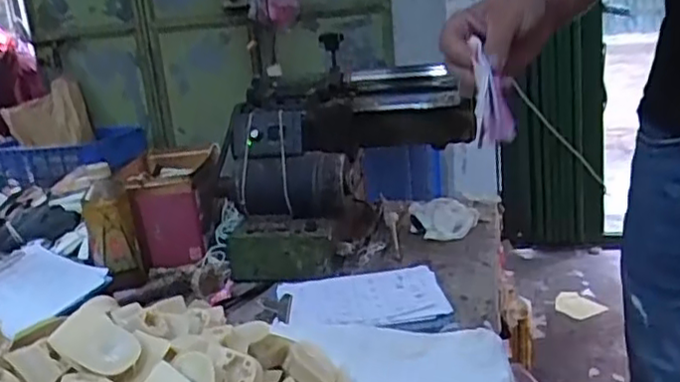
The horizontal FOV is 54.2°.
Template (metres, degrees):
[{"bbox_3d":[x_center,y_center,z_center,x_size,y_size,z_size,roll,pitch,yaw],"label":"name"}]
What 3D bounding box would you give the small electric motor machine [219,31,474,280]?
[{"bbox_3d":[0.008,-0.050,0.997,0.363,0.266,0.227,-6,17,-9],"label":"small electric motor machine"}]

